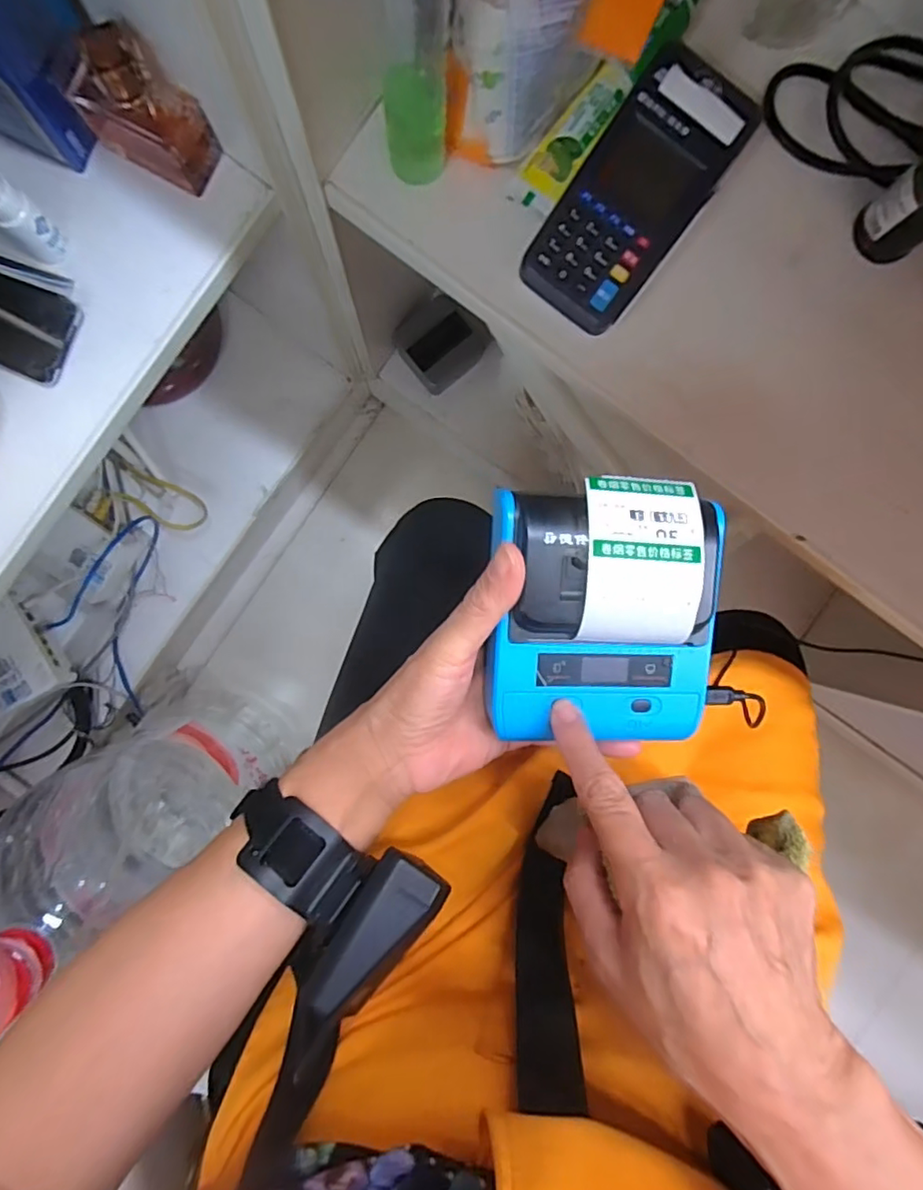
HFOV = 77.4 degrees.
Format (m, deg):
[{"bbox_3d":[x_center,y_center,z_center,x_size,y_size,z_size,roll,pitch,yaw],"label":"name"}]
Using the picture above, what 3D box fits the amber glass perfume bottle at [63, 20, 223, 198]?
[{"bbox_3d":[-0.196,-0.298,0.353,0.064,0.078,0.043,32,89,-3],"label":"amber glass perfume bottle"}]

